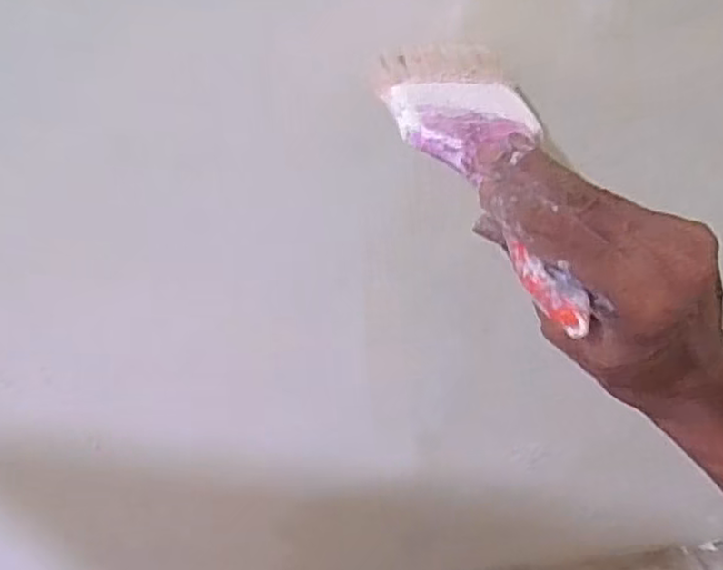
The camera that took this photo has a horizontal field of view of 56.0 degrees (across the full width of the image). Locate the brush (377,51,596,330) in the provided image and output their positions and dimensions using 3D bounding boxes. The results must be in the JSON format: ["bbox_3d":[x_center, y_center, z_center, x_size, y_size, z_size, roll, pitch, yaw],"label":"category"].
[{"bbox_3d":[0.059,-0.056,0.314,0.074,0.010,0.189,-7,51,-8],"label":"brush"}]

